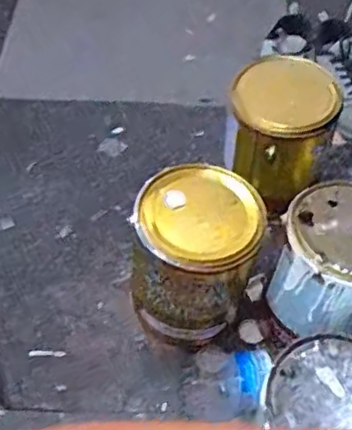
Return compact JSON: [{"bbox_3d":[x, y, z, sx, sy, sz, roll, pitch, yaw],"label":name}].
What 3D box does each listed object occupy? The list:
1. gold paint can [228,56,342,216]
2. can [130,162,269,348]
[{"bbox_3d":[0.162,-0.131,1.003,0.150,0.194,0.151,1,51,-1],"label":"gold paint can"},{"bbox_3d":[0.021,0.060,0.877,0.152,0.230,0.151,1,51,-1],"label":"can"}]

